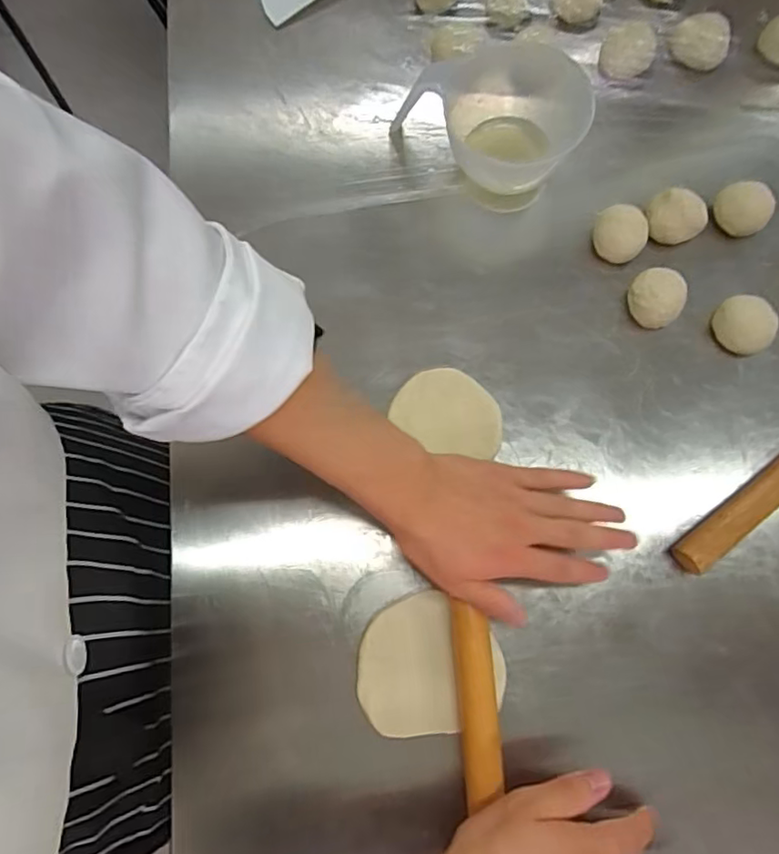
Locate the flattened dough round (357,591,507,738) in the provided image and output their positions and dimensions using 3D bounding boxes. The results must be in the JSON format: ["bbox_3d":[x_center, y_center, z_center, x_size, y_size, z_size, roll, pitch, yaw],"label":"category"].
[{"bbox_3d":[0.030,0.177,0.436,0.106,0.007,0.096,-7,75,-1],"label":"flattened dough round"}]

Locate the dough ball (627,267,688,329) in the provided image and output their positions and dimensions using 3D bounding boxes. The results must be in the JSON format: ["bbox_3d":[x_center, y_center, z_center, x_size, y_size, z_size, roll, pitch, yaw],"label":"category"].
[{"bbox_3d":[0.226,-0.109,0.493,0.045,0.029,0.046,0,75,1],"label":"dough ball"}]

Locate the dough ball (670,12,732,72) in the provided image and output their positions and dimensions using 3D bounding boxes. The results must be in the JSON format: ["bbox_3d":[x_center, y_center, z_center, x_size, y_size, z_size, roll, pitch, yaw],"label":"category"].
[{"bbox_3d":[0.297,-0.368,0.554,0.052,0.026,0.043,29,77,8],"label":"dough ball"}]

